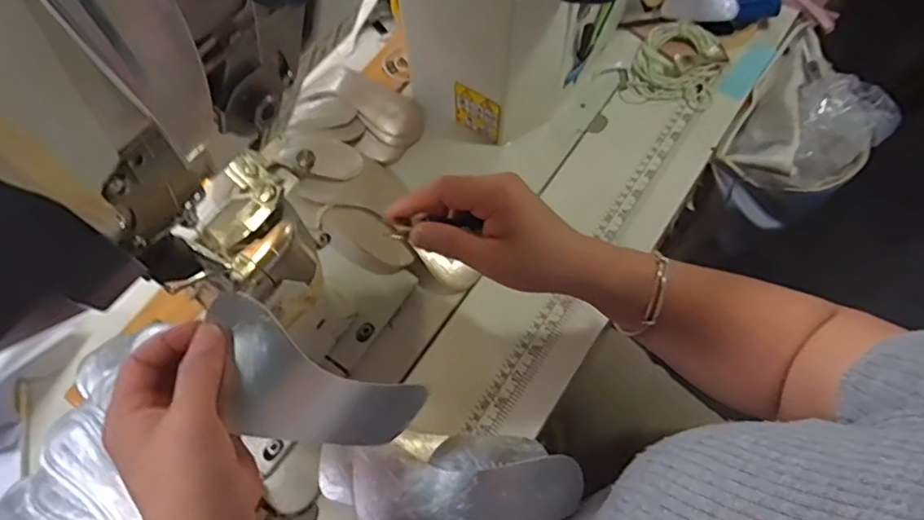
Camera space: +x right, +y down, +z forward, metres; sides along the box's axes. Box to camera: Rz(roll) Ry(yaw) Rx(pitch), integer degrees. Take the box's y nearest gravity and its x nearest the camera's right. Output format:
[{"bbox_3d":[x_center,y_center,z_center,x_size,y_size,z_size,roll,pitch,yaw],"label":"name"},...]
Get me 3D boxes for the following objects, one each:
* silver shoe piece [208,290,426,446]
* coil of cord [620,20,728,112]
[{"bbox_3d":[-0.087,0.080,0.350,0.147,0.023,0.064,34,65,-27],"label":"silver shoe piece"},{"bbox_3d":[0.216,-0.195,0.588,0.084,0.032,0.083,-4,62,7],"label":"coil of cord"}]

